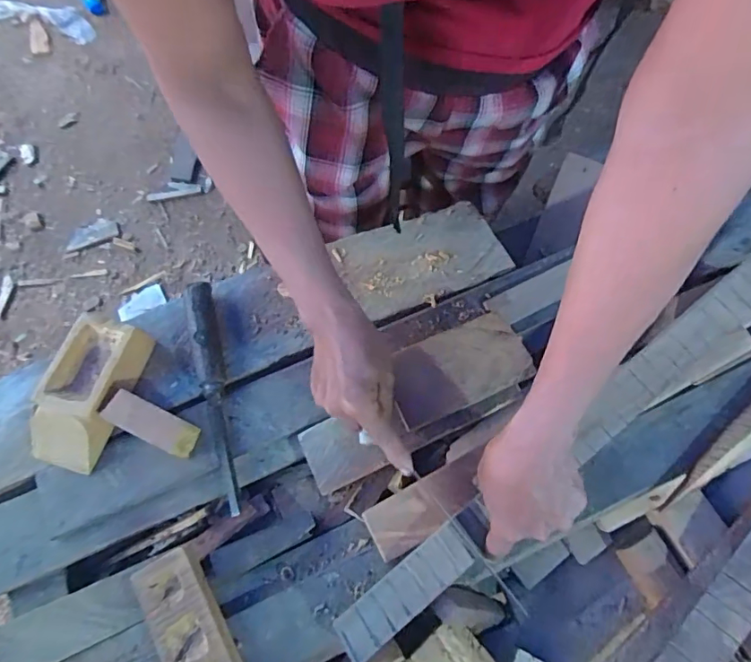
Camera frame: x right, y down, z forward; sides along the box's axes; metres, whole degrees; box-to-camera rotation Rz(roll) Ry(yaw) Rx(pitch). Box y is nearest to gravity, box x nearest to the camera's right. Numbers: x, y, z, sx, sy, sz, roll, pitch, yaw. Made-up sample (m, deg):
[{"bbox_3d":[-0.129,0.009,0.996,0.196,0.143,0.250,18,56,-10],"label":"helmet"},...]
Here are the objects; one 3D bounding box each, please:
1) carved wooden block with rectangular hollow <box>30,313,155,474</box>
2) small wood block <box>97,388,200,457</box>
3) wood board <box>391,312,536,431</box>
[{"bbox_3d":[-0.288,0.062,0.511,0.067,0.053,0.145,17,73,3],"label":"carved wooden block with rectangular hollow"},{"bbox_3d":[-0.217,0.090,0.497,0.085,0.049,0.031,26,73,6],"label":"small wood block"},{"bbox_3d":[0.082,0.035,0.504,0.138,0.012,0.074,-23,75,-9],"label":"wood board"}]

